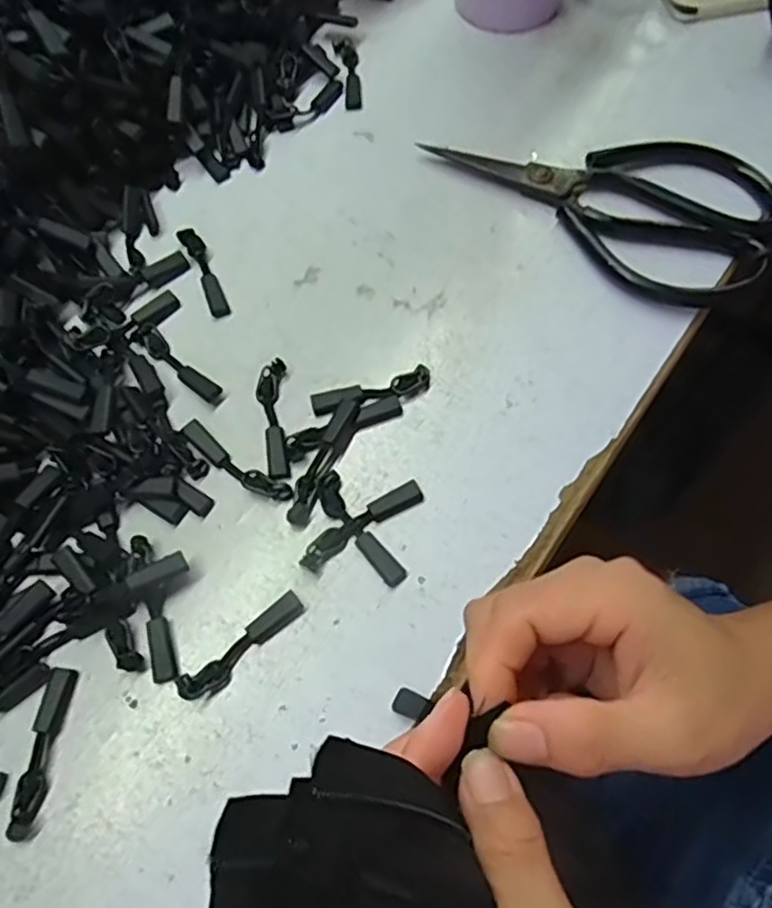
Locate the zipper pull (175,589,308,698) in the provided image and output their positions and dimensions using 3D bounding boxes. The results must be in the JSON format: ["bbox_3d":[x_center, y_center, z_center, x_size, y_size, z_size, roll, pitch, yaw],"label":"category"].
[{"bbox_3d":[-0.056,0.076,0.260,0.056,0.005,0.013,-37,70,-13],"label":"zipper pull"}]

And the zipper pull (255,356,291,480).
[{"bbox_3d":[-0.049,-0.016,0.298,0.014,0.005,0.057,-9,66,-3],"label":"zipper pull"}]

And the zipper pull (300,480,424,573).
[{"bbox_3d":[-0.010,0.029,0.279,0.058,0.004,0.011,-32,69,-12],"label":"zipper pull"}]

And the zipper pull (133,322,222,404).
[{"bbox_3d":[-0.098,-0.043,0.311,0.053,0.006,0.011,41,73,17],"label":"zipper pull"}]

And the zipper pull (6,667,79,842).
[{"bbox_3d":[-0.129,0.110,0.247,0.011,0.004,0.058,4,67,3],"label":"zipper pull"}]

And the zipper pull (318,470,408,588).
[{"bbox_3d":[-0.012,0.032,0.276,0.013,0.007,0.054,-33,69,-12],"label":"zipper pull"}]

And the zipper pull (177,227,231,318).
[{"bbox_3d":[-0.091,-0.092,0.333,0.010,0.004,0.056,-25,68,-9],"label":"zipper pull"}]

